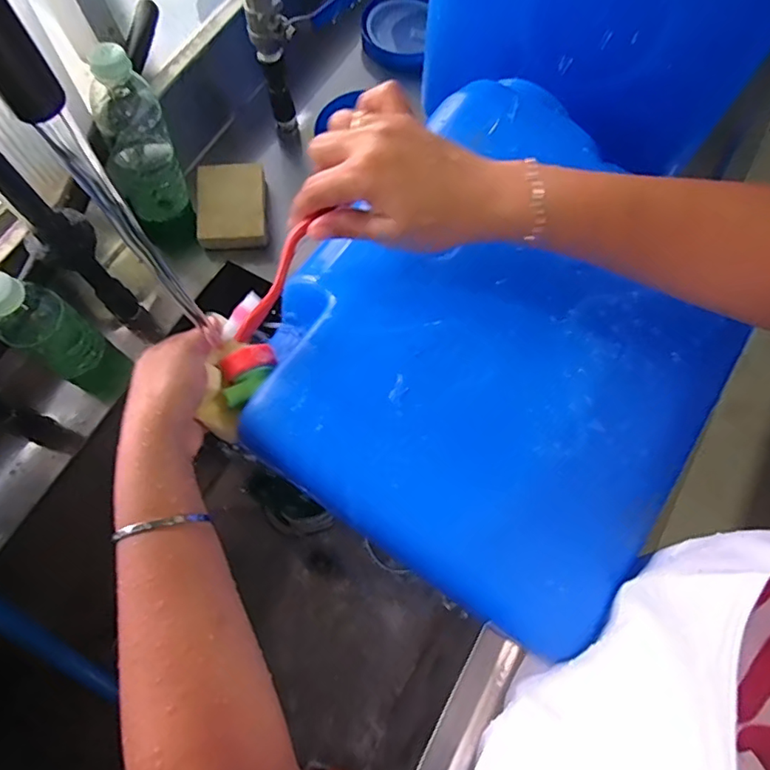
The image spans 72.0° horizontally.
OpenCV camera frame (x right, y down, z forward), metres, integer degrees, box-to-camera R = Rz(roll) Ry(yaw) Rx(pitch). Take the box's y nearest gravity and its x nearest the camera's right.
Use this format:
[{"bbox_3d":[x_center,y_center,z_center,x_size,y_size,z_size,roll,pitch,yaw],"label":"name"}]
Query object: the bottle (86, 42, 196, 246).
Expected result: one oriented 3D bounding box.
[{"bbox_3d":[-0.249,-0.239,0.543,0.072,0.199,0.062,-23,70,-7],"label":"bottle"}]

